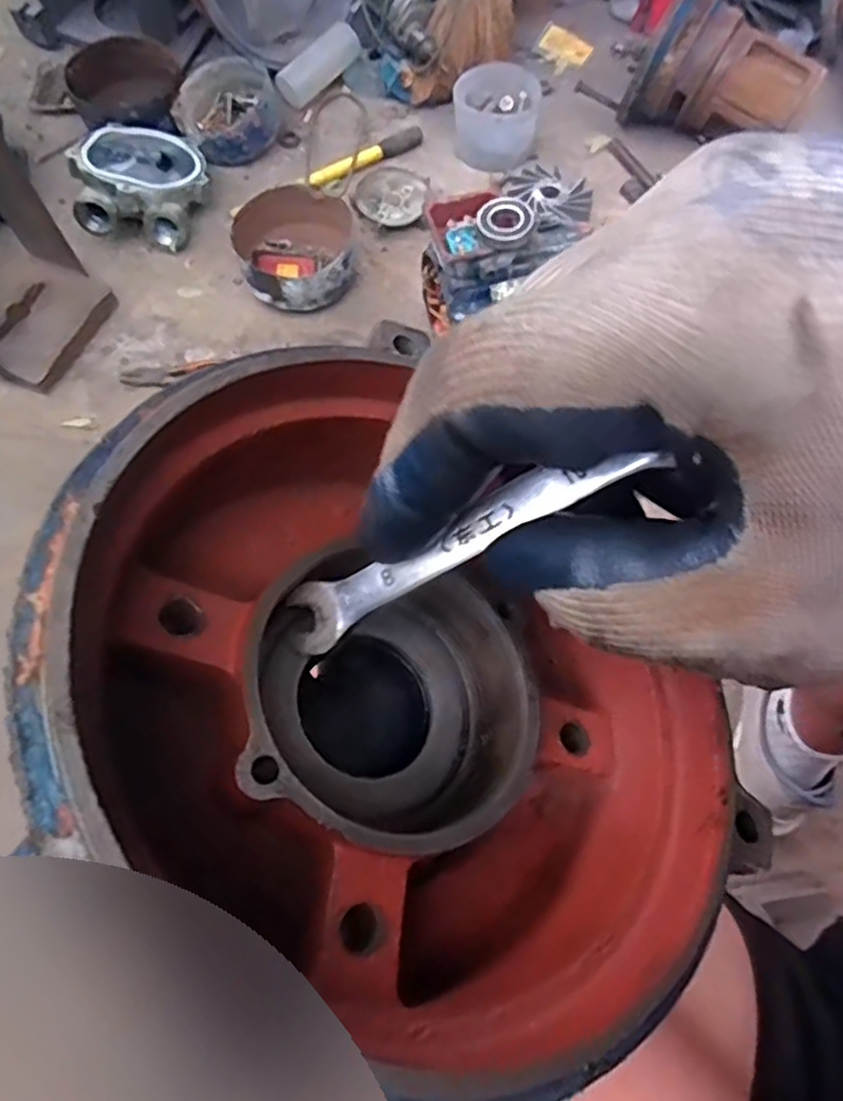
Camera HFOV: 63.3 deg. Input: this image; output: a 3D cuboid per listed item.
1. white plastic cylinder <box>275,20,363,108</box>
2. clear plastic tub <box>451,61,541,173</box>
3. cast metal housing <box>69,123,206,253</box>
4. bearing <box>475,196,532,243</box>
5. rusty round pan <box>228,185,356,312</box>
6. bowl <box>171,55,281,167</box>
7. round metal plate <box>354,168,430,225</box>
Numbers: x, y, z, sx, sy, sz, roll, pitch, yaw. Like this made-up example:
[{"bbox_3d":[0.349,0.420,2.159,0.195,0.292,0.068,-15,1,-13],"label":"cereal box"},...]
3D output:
[{"bbox_3d":[-0.191,-0.899,1.266,0.175,0.052,0.059,-44,72,-3],"label":"white plastic cylinder"},{"bbox_3d":[0.130,-0.757,1.197,0.144,0.099,0.135,0,66,0],"label":"clear plastic tub"},{"bbox_3d":[-0.456,-0.609,1.131,0.196,0.104,0.205,-2,66,0],"label":"cast metal housing"},{"bbox_3d":[0.100,-0.399,0.825,0.067,0.022,0.063,5,67,3],"label":"bearing"},{"bbox_3d":[-0.190,-0.471,1.085,0.189,0.080,0.196,0,66,0],"label":"rusty round pan"},{"bbox_3d":[-0.344,-0.776,1.218,0.178,0.079,0.184,-22,68,-9],"label":"bowl"},{"bbox_3d":[-0.047,-0.597,1.165,0.117,0.035,0.125,26,69,11],"label":"round metal plate"}]

